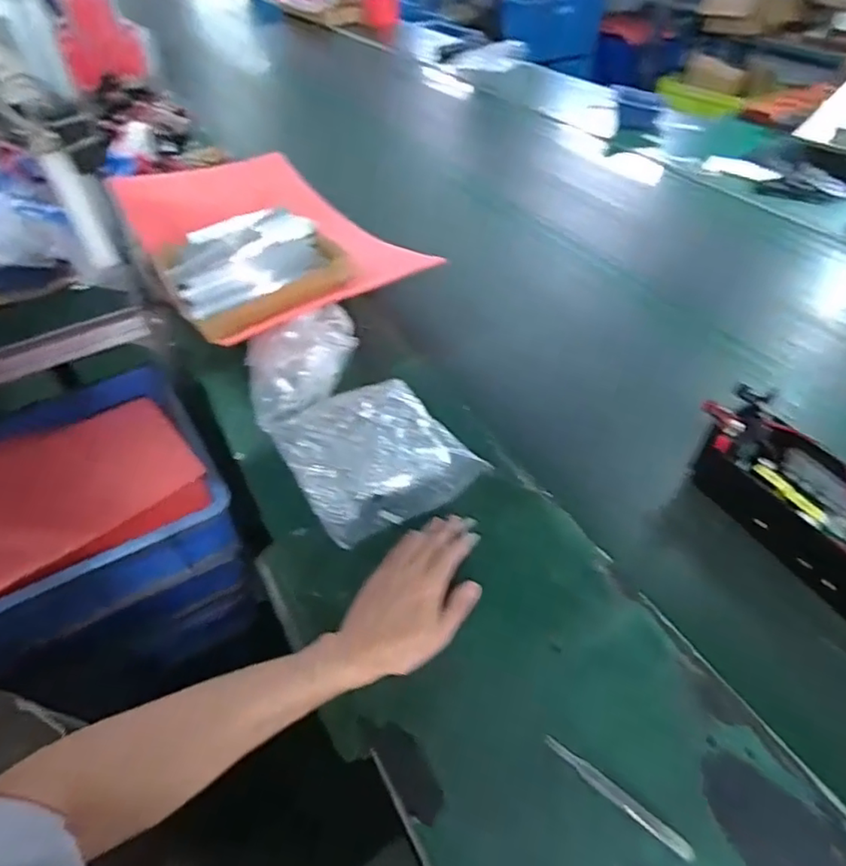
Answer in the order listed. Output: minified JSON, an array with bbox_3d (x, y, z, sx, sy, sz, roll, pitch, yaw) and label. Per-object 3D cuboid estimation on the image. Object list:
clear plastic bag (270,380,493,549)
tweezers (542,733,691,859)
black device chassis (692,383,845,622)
[{"bbox_3d":[-0.061,0.019,0.695,0.180,0.044,0.213,-24,48,-20],"label":"clear plastic bag"},{"bbox_3d":[0.148,0.278,0.451,0.120,0.008,0.014,30,53,30],"label":"tweezers"},{"bbox_3d":[0.415,0.083,0.583,0.130,0.092,0.288,-26,49,-22],"label":"black device chassis"}]

